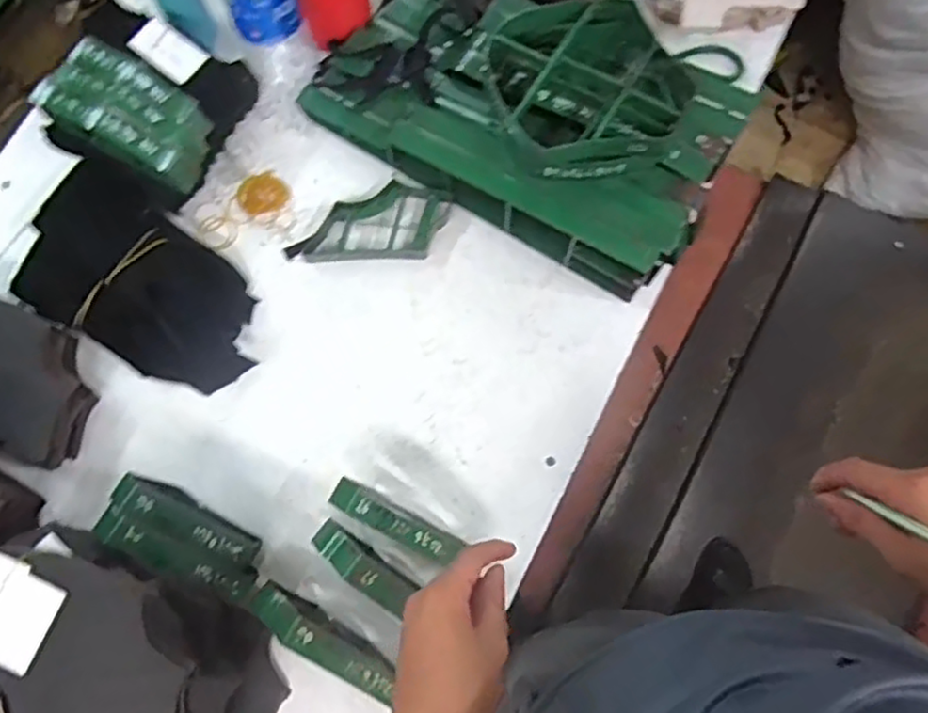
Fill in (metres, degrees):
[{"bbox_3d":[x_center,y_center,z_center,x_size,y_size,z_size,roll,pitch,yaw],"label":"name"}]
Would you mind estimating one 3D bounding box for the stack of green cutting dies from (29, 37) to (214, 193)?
[{"bbox_3d":[-0.383,-0.280,0.777,0.185,0.061,0.104,30,80,6],"label":"stack of green cutting dies"}]

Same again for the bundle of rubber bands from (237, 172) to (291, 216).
[{"bbox_3d":[-0.259,-0.211,0.869,0.063,0.013,0.053,-26,80,-6],"label":"bundle of rubber bands"}]

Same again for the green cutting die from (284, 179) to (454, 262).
[{"bbox_3d":[-0.119,-0.170,0.842,0.203,0.029,0.092,-3,78,-1],"label":"green cutting die"}]

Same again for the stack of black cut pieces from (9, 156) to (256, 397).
[{"bbox_3d":[-0.373,-0.086,0.798,0.286,0.080,0.185,30,80,6],"label":"stack of black cut pieces"}]

